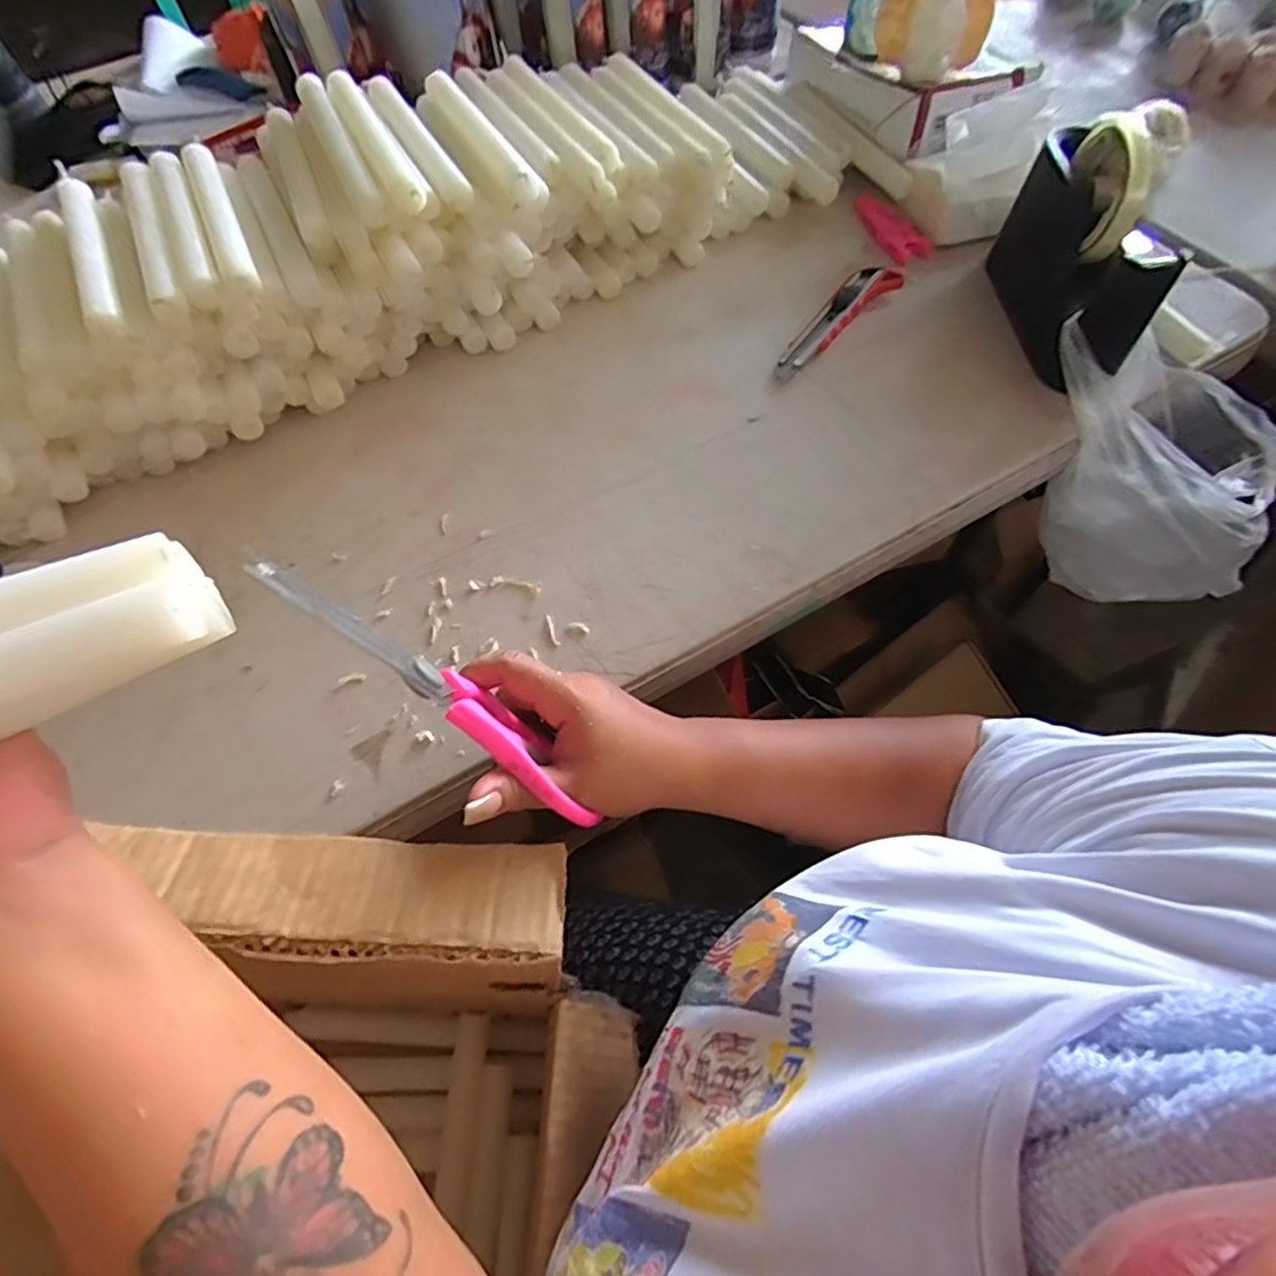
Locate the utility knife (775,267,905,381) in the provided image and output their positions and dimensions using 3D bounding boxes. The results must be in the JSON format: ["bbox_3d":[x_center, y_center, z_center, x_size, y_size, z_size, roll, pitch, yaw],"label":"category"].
[{"bbox_3d":[0.171,-0.281,0.560,0.037,0.014,0.168,40,69,20],"label":"utility knife"}]

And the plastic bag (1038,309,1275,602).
[{"bbox_3d":[0.409,-0.136,0.522,0.190,0.151,0.127,13,64,10],"label":"plastic bag"}]

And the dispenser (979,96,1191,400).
[{"bbox_3d":[0.336,-0.302,0.486,0.053,0.128,0.177,-4,61,-1],"label":"dispenser"}]

